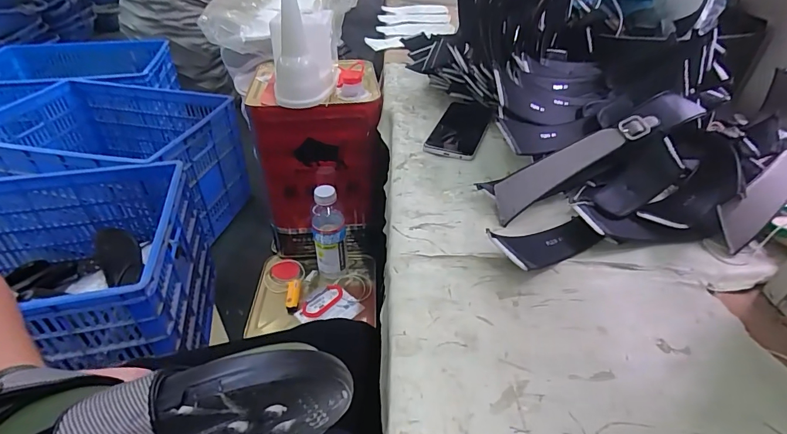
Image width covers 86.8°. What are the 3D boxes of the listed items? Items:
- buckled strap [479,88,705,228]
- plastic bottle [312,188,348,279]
[{"bbox_3d":[0.232,-0.079,0.486,0.271,0.028,0.052,-27,43,-3],"label":"buckled strap"},{"bbox_3d":[-0.127,0.025,0.817,0.062,0.194,0.058,-6,39,-10],"label":"plastic bottle"}]

